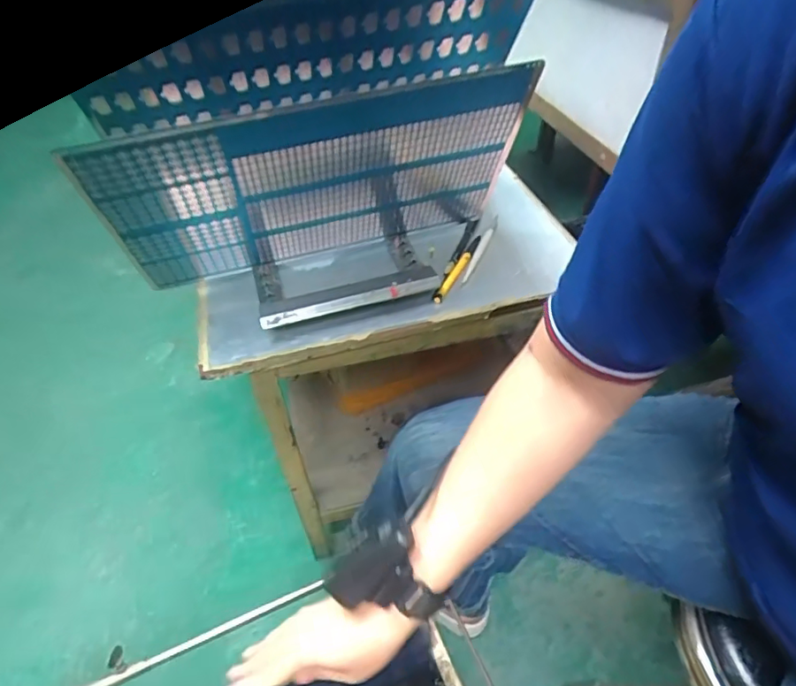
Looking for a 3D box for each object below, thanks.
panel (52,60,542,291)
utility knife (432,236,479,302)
[{"bbox_3d":[-0.077,-0.156,0.557,0.402,0.235,0.009,-15,72,-10],"label":"panel"},{"bbox_3d":[0.072,-0.091,0.660,0.017,0.011,0.128,20,49,22],"label":"utility knife"}]

